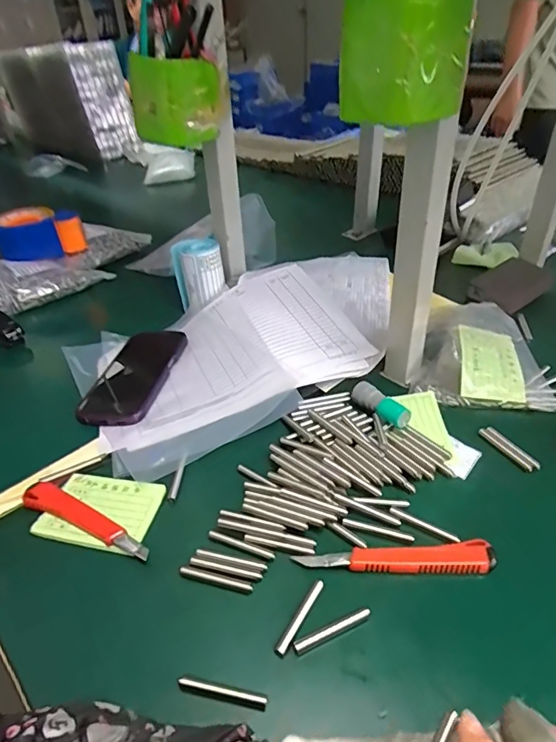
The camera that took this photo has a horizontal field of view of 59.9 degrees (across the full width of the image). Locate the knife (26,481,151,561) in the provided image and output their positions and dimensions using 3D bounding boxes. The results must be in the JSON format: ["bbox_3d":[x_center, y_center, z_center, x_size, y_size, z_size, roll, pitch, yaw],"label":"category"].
[{"bbox_3d":[-0.164,0.126,0.411,0.132,0.011,0.027,18,41,25],"label":"knife"}]

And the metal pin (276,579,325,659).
[{"bbox_3d":[0.017,0.174,0.344,0.008,0.004,0.059,21,43,28],"label":"metal pin"}]

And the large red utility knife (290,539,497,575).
[{"bbox_3d":[0.091,0.144,0.373,0.148,0.008,0.023,-2,37,1],"label":"large red utility knife"}]

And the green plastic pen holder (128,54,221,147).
[{"bbox_3d":[-0.106,-0.283,0.514,0.099,0.079,0.064,-8,37,-7],"label":"green plastic pen holder"}]

